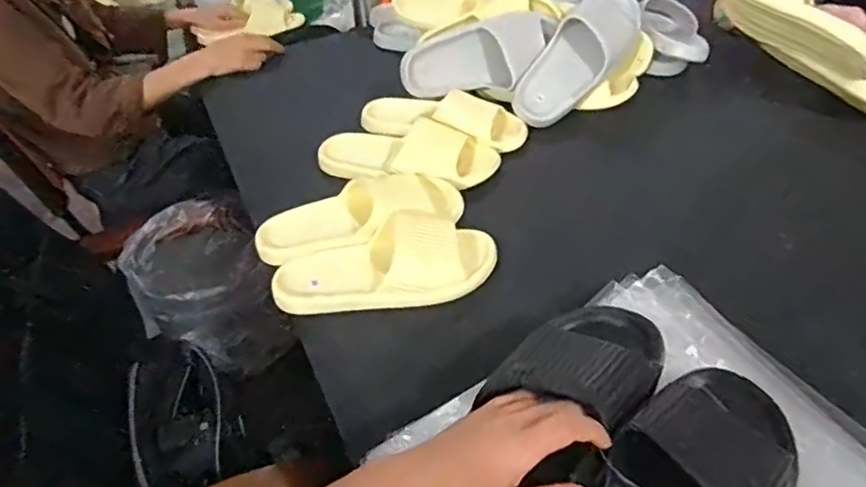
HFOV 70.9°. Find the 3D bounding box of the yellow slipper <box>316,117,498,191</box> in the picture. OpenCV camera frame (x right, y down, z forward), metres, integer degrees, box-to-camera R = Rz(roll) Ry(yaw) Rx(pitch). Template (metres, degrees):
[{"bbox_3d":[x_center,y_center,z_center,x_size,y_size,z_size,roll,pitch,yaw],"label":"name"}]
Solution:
[{"bbox_3d":[-0.039,-0.123,0.833,0.246,0.055,0.107,13,45,19],"label":"yellow slipper"}]

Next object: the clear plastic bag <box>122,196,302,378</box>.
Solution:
[{"bbox_3d":[-0.389,0.081,1.047,0.213,0.246,0.175,-19,44,-15],"label":"clear plastic bag"}]

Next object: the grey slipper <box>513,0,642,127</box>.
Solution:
[{"bbox_3d":[0.221,-0.280,0.908,0.094,0.088,0.265,35,81,36],"label":"grey slipper"}]

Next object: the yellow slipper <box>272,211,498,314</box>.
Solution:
[{"bbox_3d":[-0.053,0.021,0.665,0.246,0.061,0.091,-7,42,-2],"label":"yellow slipper"}]

